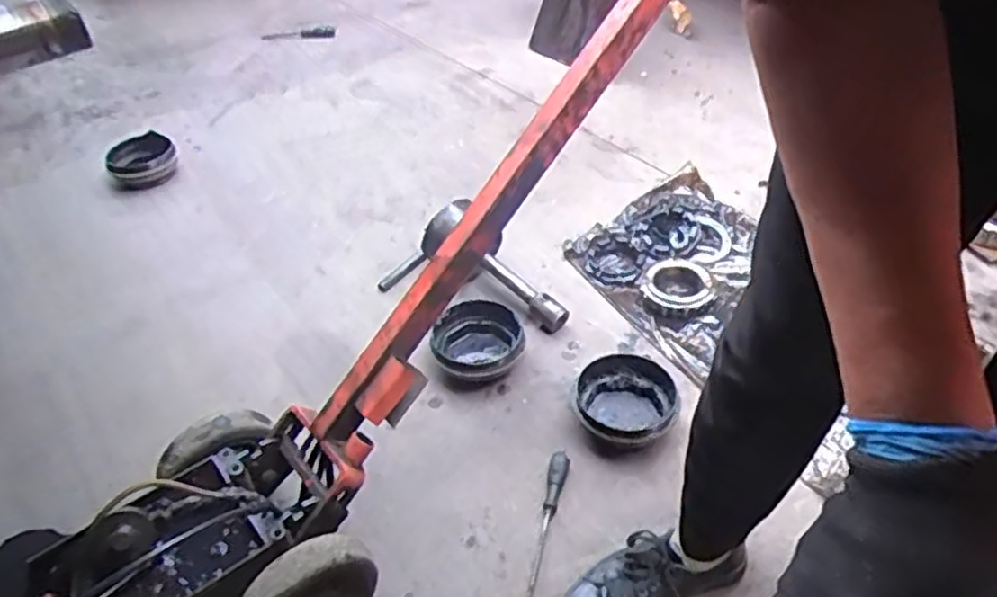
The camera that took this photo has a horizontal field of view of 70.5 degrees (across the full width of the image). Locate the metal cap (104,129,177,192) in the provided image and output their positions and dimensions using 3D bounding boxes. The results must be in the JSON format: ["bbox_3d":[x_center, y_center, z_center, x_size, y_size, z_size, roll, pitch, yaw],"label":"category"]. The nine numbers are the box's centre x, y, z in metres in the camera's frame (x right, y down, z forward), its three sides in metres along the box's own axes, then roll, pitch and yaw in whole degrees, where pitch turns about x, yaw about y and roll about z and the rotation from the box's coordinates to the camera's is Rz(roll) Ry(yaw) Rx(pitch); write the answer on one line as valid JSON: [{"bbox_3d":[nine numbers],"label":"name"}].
[{"bbox_3d":[-0.869,-0.331,1.717,0.165,0.071,0.170,-23,46,-20],"label":"metal cap"}]

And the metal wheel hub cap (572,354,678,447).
[{"bbox_3d":[0.201,0.164,1.134,0.158,0.056,0.158,-2,43,2],"label":"metal wheel hub cap"}]

